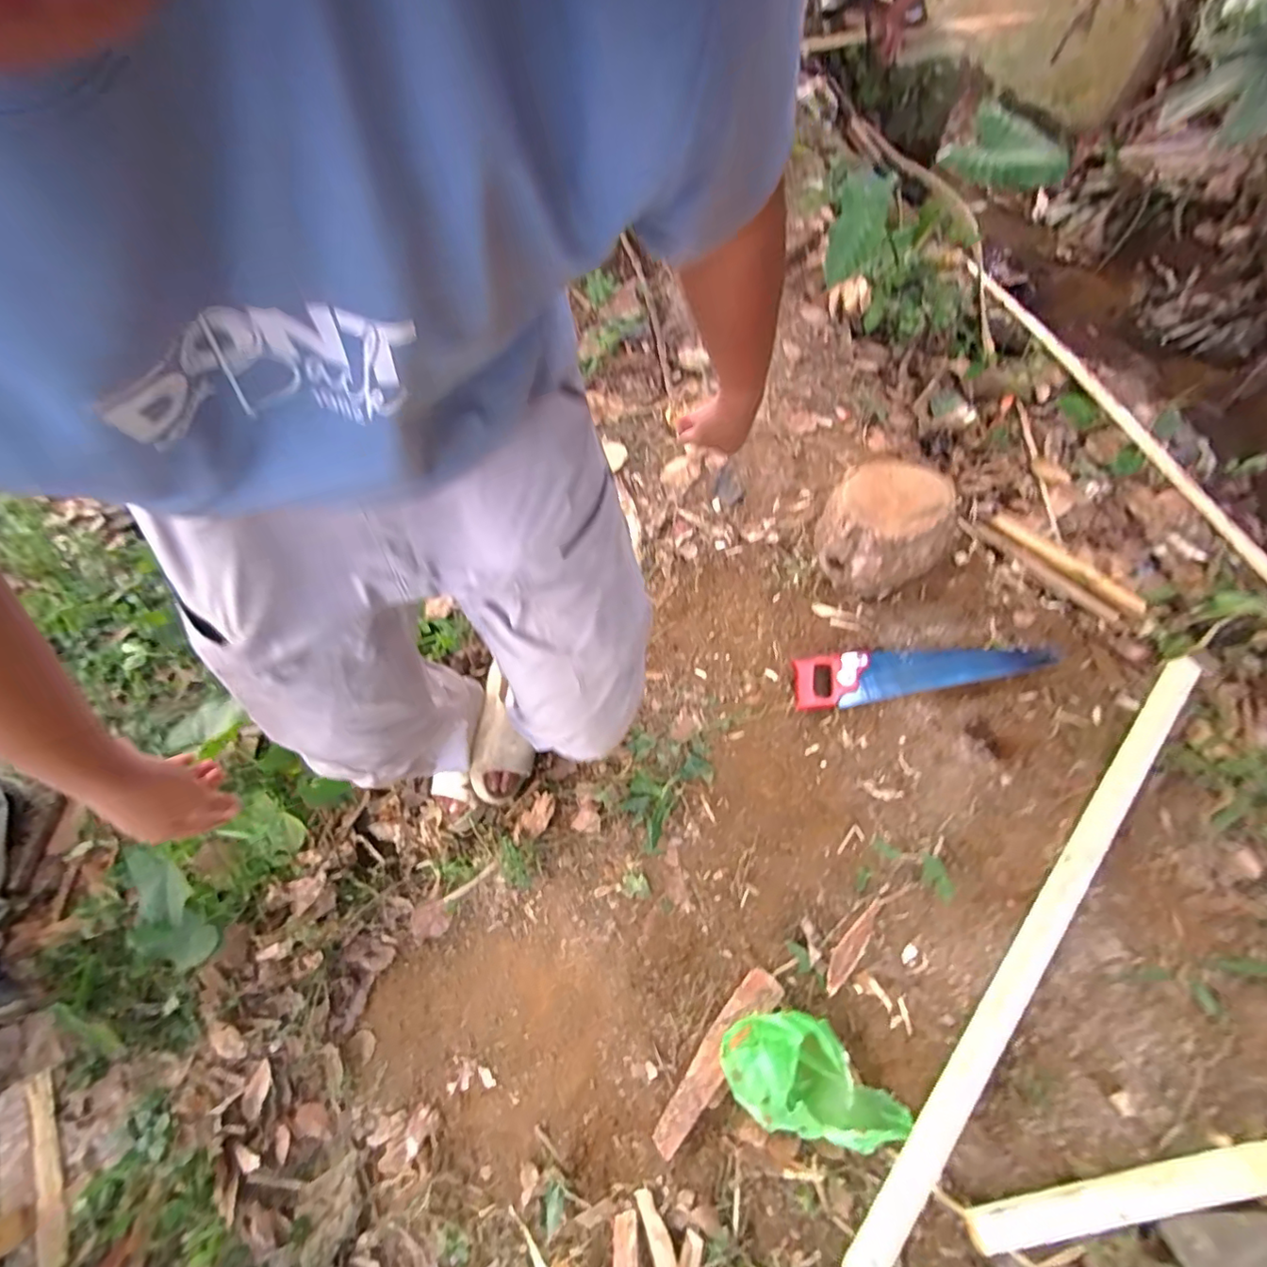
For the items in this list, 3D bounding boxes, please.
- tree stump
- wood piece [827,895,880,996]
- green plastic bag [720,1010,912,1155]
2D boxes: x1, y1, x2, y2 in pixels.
[{"bbox_3d":[0.458,-0.198,1.020,0.208,0.130,0.238,40,67,16],"label":"tree stump"},{"bbox_3d":[0.330,0.469,0.851,0.035,0.016,0.151,30,87,14],"label":"wood piece"},{"bbox_3d":[0.253,0.629,0.809,0.256,0.099,0.136,13,62,3],"label":"green plastic bag"}]

